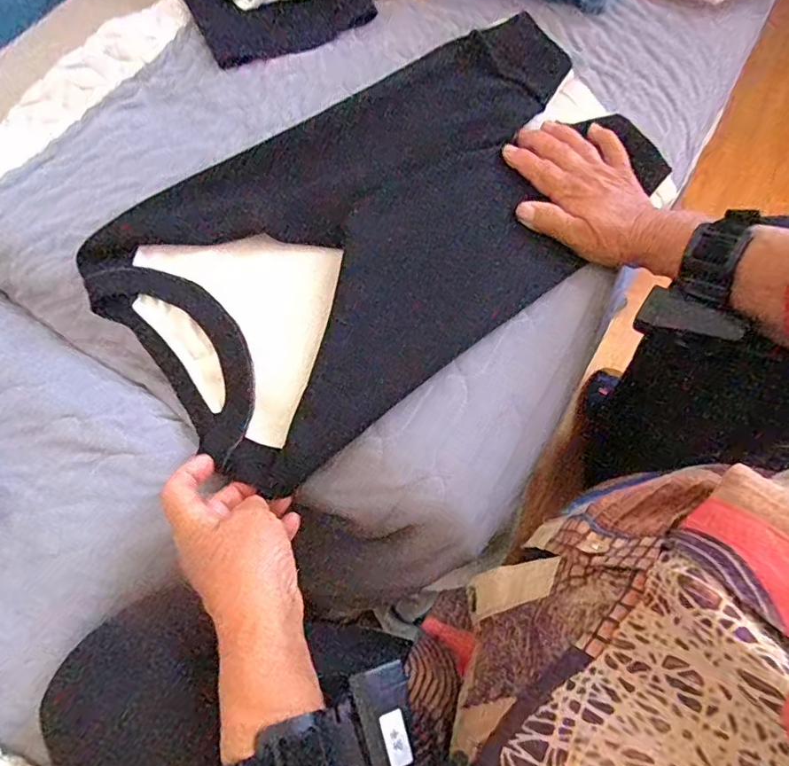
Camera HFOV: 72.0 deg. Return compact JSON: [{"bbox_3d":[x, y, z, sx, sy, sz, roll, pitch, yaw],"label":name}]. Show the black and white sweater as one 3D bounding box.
[{"bbox_3d":[0.006,-0.132,0.446,0.448,0.043,0.236,-35,71,-13],"label":"black and white sweater"}]

